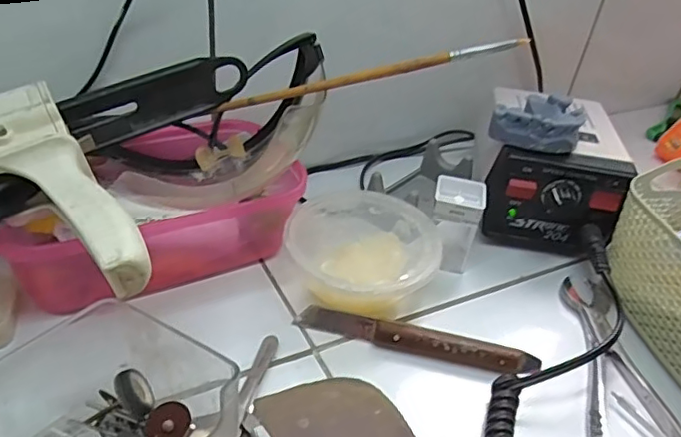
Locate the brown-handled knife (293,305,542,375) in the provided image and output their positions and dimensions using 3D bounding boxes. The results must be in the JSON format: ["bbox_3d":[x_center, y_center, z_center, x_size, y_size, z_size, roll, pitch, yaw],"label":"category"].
[{"bbox_3d":[0.047,0.075,0.357,0.148,0.013,0.017,13,37,8],"label":"brown-handled knife"}]

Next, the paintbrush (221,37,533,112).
[{"bbox_3d":[0.011,-0.087,0.356,0.198,0.007,0.005,-8,32,19],"label":"paintbrush"}]

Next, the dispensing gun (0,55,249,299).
[{"bbox_3d":[-0.174,-0.015,0.291,0.272,0.056,0.157,-8,39,-20],"label":"dispensing gun"}]

